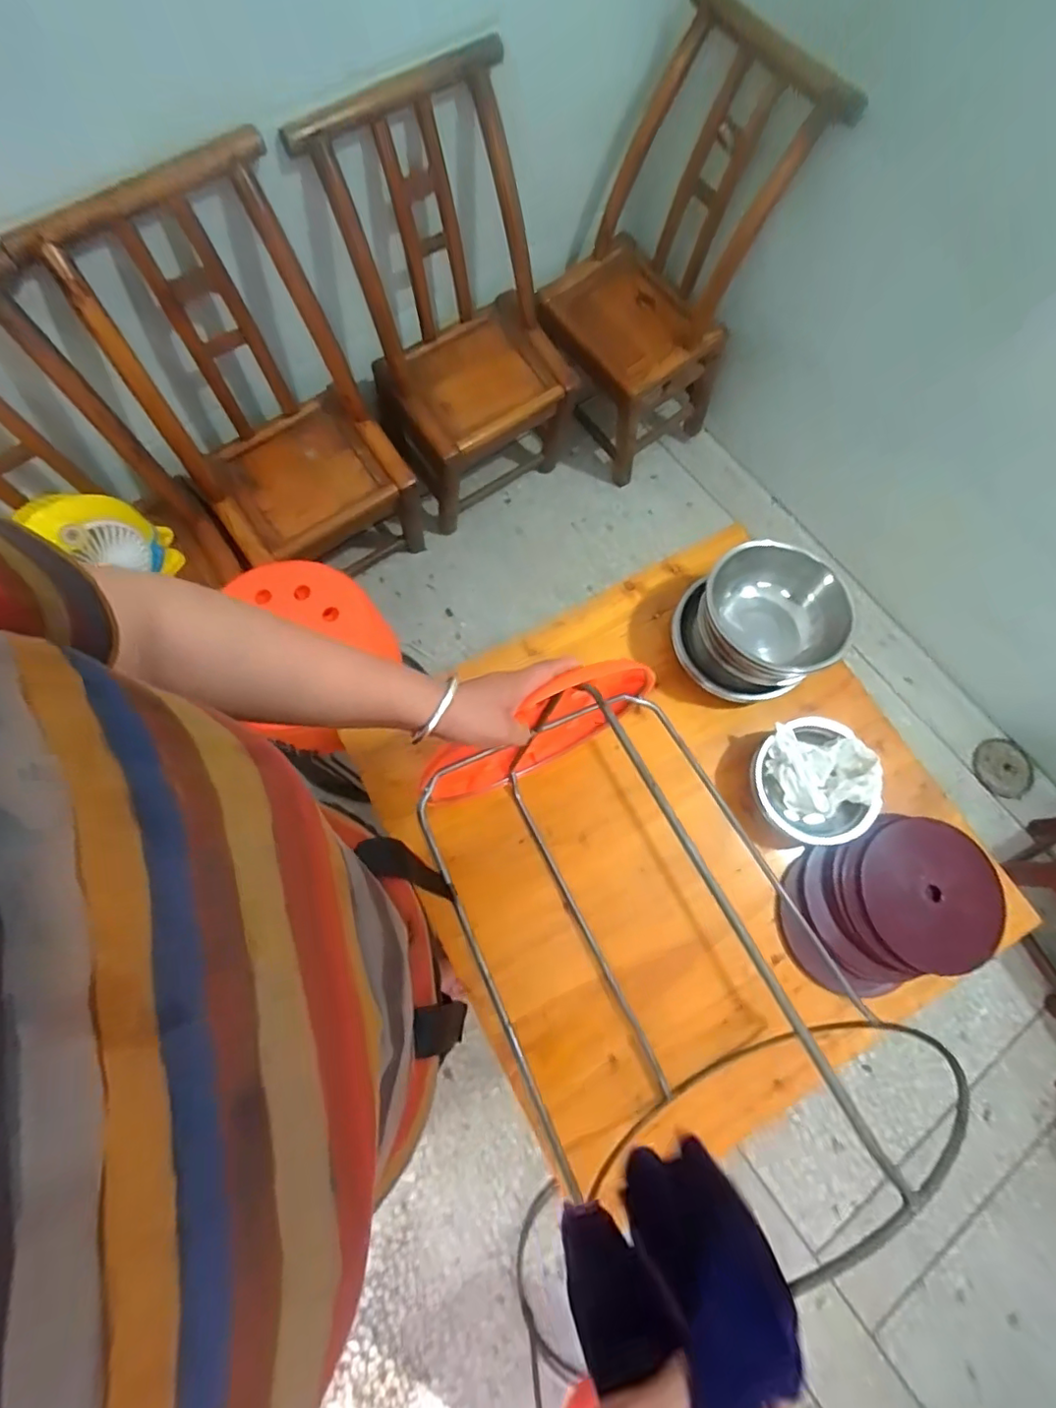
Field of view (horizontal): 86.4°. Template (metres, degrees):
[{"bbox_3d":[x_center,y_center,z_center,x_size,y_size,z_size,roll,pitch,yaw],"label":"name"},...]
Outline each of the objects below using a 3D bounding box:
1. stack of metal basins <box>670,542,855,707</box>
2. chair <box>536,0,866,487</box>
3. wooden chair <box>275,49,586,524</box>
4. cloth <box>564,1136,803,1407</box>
[{"bbox_3d":[0.306,-0.109,0.748,0.165,0.163,0.184,-14,74,-6],"label":"stack of metal basins"},{"bbox_3d":[0.264,-0.910,1.241,0.426,0.707,0.358,40,76,9],"label":"chair"},{"bbox_3d":[-0.143,-0.786,1.228,0.412,0.755,0.357,-36,78,-11],"label":"wooden chair"},{"bbox_3d":[0.095,0.394,0.387,0.139,0.187,0.046,-22,75,-8],"label":"cloth"}]

